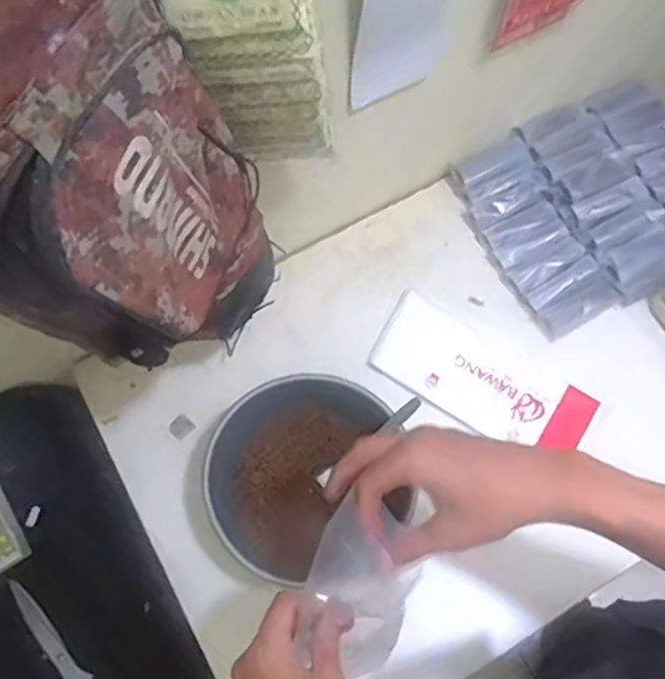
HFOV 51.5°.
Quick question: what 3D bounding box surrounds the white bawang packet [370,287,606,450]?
[{"bbox_3d":[0.165,0.045,0.773,0.246,0.009,0.105,33,71,11],"label":"white bawang packet"}]

